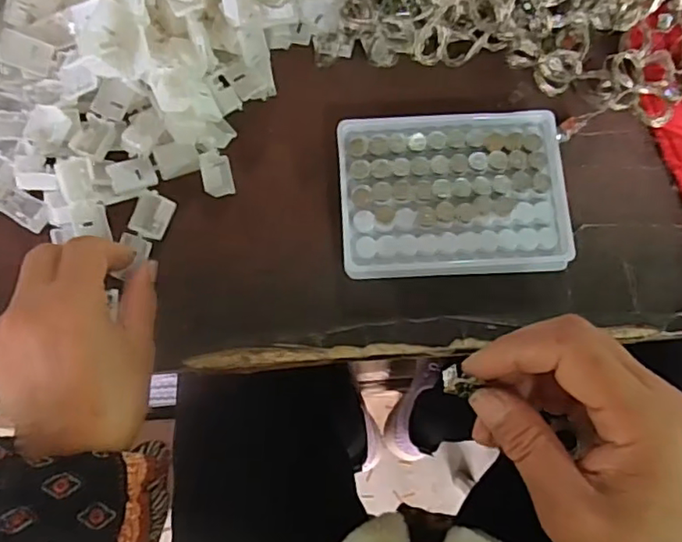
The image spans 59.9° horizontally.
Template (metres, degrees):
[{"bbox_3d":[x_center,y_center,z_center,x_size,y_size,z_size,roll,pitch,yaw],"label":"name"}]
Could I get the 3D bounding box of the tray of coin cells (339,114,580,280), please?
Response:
[{"bbox_3d":[0.066,-0.047,0.355,0.128,0.025,0.100,-3,76,1],"label":"tray of coin cells"}]

